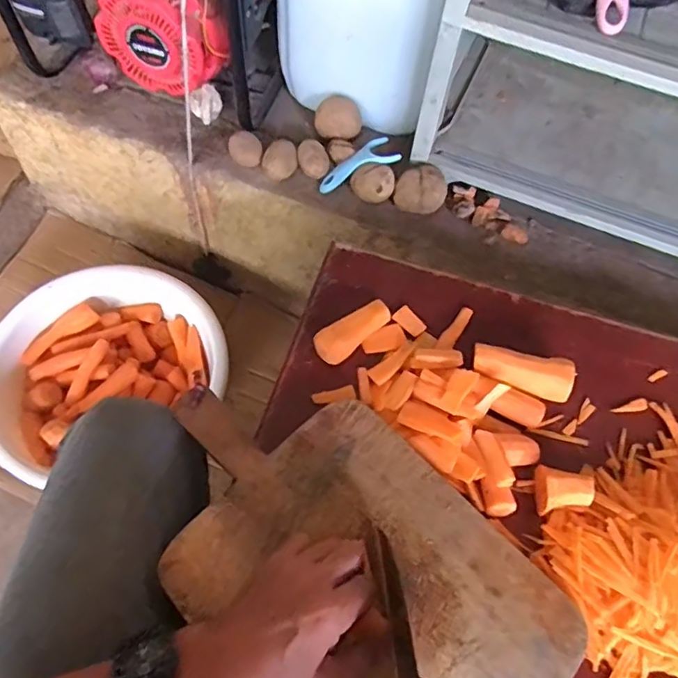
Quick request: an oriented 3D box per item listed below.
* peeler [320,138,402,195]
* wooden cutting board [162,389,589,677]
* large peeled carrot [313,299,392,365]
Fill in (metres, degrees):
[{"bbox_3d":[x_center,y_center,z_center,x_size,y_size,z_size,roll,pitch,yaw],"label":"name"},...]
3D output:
[{"bbox_3d":[0.023,-0.242,0.777,0.117,0.020,0.049,-28,66,9],"label":"peeler"},{"bbox_3d":[-0.001,0.183,0.464,0.233,0.013,0.369,-40,72,-21],"label":"wooden cutting board"},{"bbox_3d":[0.016,-0.010,0.574,0.089,0.019,0.032,-36,70,-19],"label":"large peeled carrot"}]

